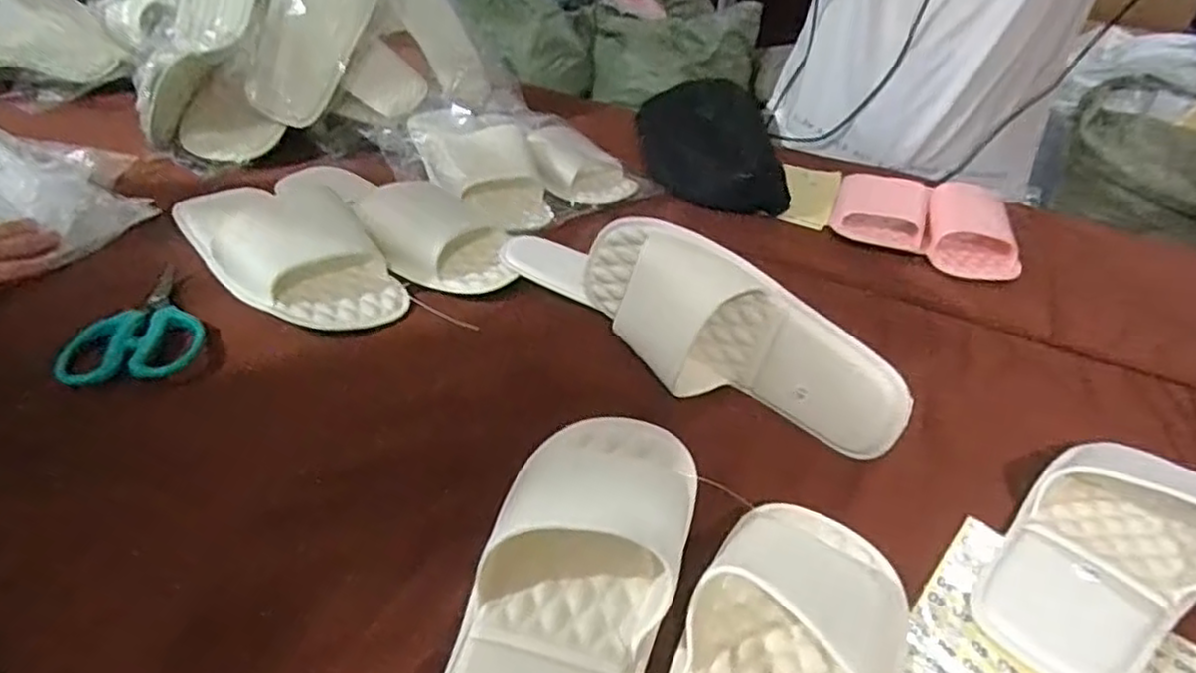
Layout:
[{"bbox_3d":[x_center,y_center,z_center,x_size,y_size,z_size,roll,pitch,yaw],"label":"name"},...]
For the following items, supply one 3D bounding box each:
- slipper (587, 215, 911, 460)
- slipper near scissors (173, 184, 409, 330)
[{"bbox_3d":[0.082,0.000,0.480,0.239,0.106,0.057,32,41,32],"label":"slipper"},{"bbox_3d":[-0.253,-0.081,0.569,0.110,0.048,0.232,-25,46,-38],"label":"slipper near scissors"}]

